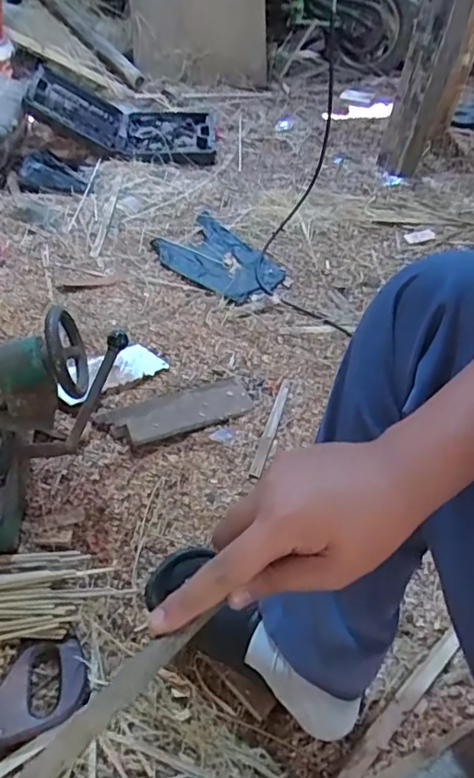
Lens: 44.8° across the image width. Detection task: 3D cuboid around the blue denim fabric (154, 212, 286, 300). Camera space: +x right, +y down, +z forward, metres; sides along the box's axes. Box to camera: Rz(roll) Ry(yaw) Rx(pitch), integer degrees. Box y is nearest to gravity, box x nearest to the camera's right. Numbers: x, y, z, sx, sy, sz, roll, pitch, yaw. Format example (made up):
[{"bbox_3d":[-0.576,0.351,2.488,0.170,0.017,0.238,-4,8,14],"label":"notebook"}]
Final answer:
[{"bbox_3d":[-0.048,-0.305,1.347,0.295,0.017,0.199,38,54,26],"label":"blue denim fabric"}]

